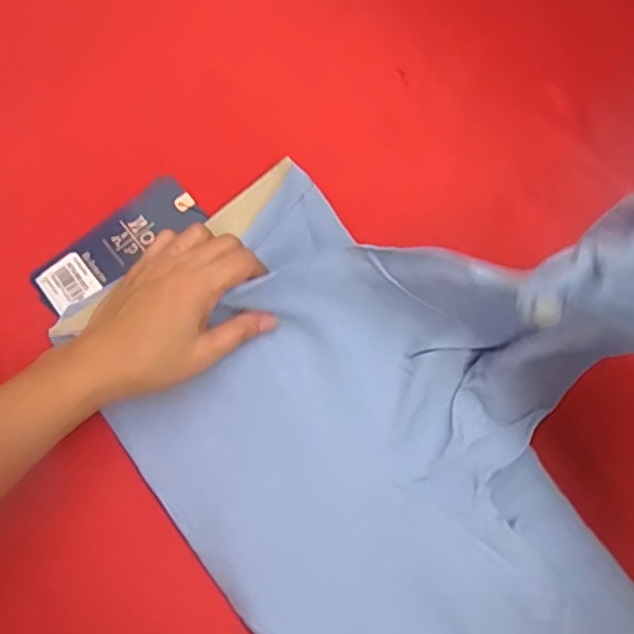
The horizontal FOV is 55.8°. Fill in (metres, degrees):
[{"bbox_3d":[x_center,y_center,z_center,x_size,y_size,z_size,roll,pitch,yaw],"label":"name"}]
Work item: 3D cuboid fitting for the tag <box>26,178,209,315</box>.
[{"bbox_3d":[-0.140,-0.050,0.419,0.122,0.008,0.038,-37,90,-8],"label":"tag"}]

